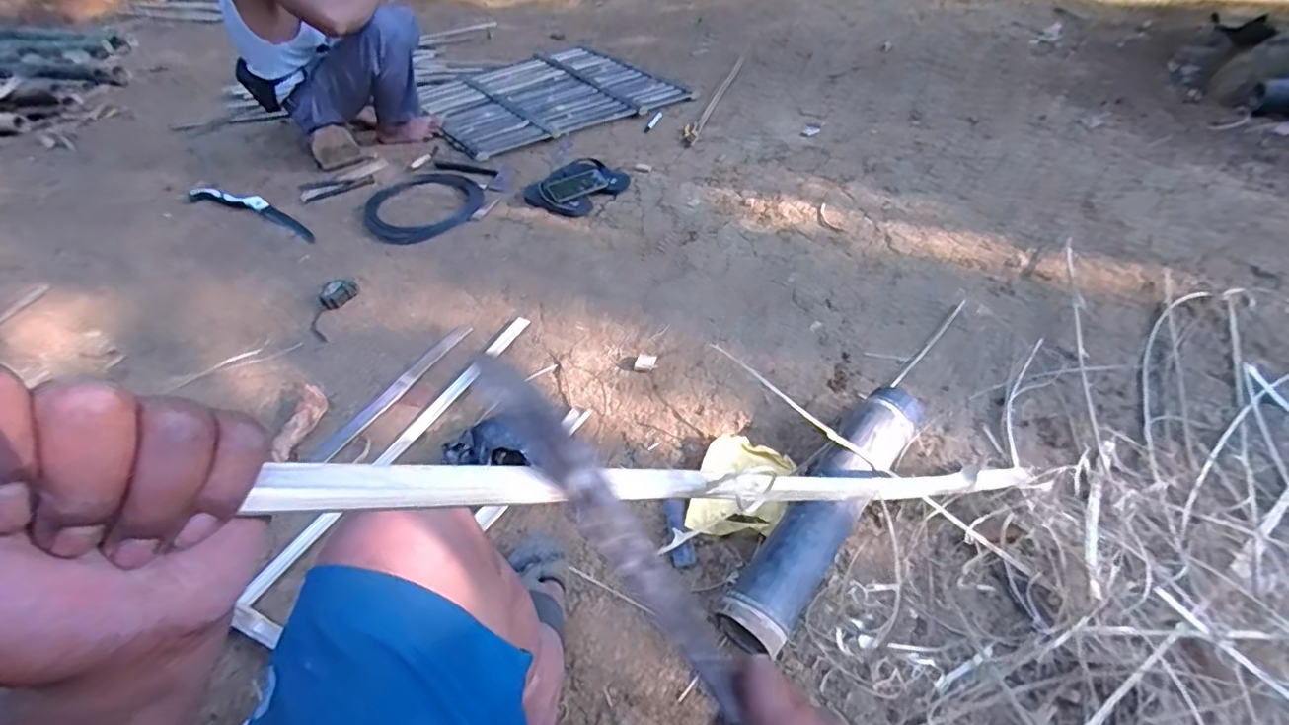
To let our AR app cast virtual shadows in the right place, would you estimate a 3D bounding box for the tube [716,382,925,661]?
[{"bbox_3d":[0.278,0.217,0.887,0.094,0.095,0.479,28,57,29],"label":"tube"}]

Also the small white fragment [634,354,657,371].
[{"bbox_3d":[0.002,0.001,1.210,0.041,0.010,0.040,8,46,13],"label":"small white fragment"}]

